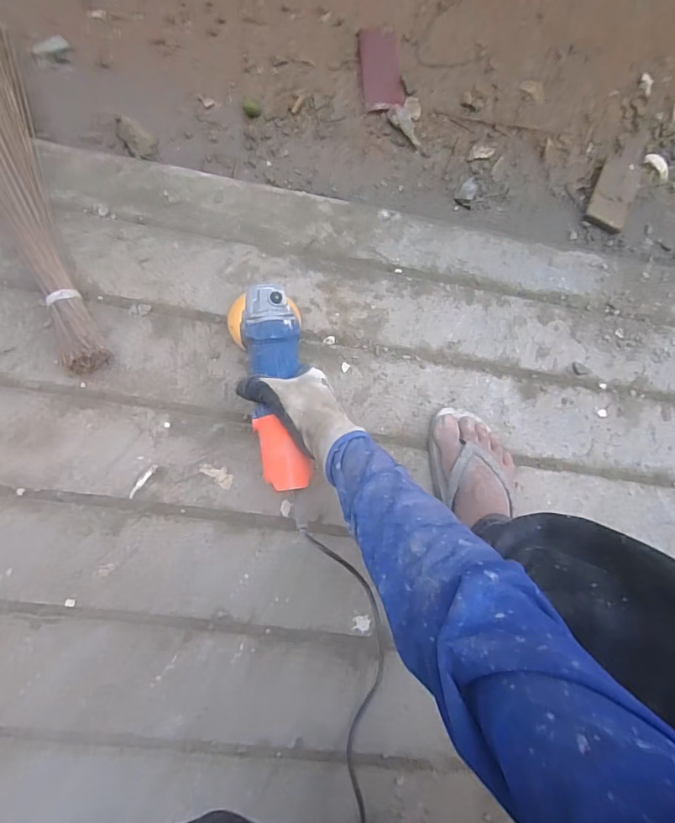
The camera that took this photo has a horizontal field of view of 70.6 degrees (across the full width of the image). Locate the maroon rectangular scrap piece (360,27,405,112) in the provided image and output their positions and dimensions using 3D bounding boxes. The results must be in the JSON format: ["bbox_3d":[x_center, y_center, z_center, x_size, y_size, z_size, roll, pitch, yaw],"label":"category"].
[{"bbox_3d":[0.069,-0.528,0.735,0.061,0.014,0.114,-8,93,-6],"label":"maroon rectangular scrap piece"}]

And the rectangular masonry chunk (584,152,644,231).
[{"bbox_3d":[0.453,-0.364,0.771,0.063,0.025,0.140,23,90,-7],"label":"rectangular masonry chunk"}]

